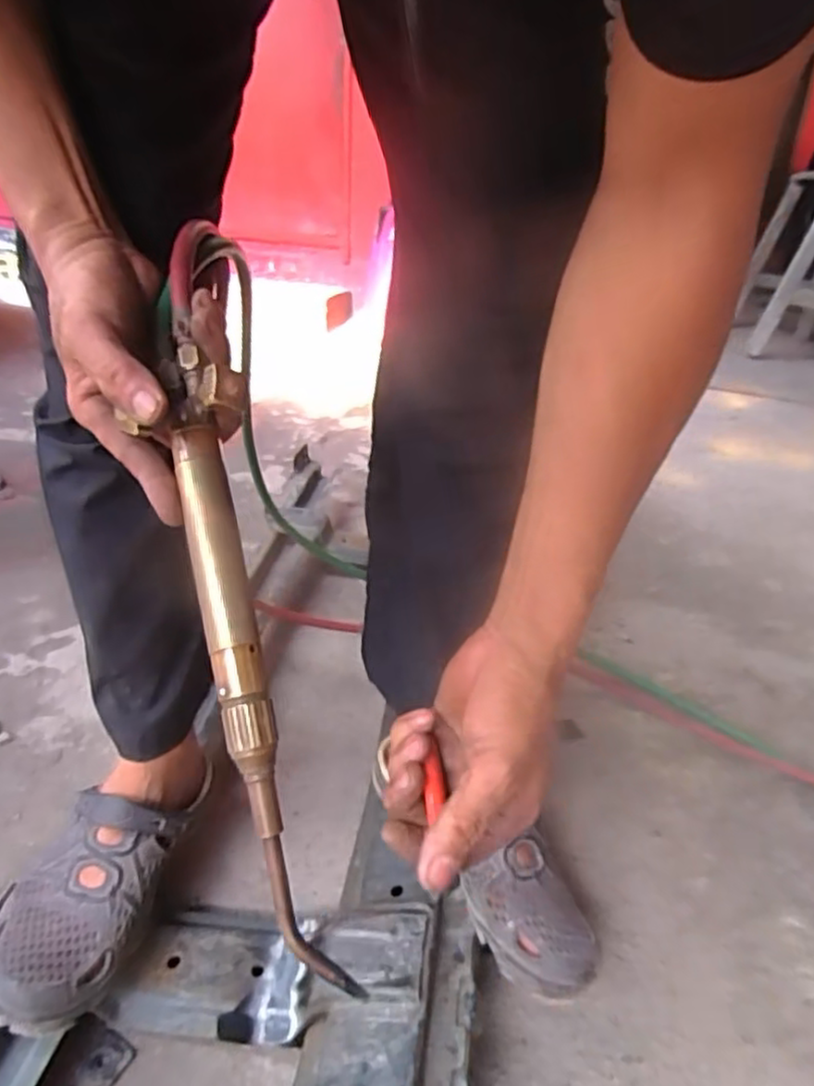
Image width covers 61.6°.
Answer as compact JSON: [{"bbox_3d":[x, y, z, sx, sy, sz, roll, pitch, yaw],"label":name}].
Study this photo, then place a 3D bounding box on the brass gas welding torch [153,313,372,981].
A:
[{"bbox_3d":[-0.086,0.050,0.351,0.034,0.351,0.039,-10,-10,-23],"label":"brass gas welding torch"}]

